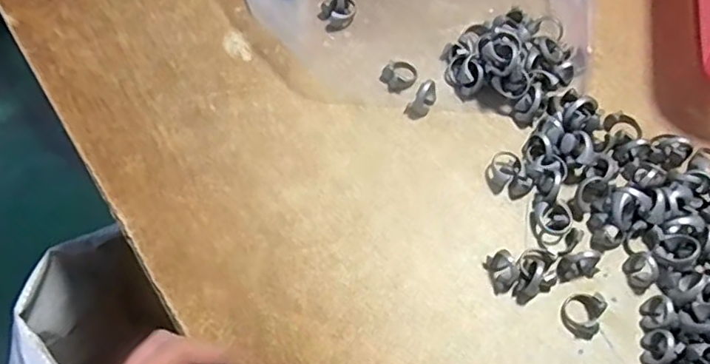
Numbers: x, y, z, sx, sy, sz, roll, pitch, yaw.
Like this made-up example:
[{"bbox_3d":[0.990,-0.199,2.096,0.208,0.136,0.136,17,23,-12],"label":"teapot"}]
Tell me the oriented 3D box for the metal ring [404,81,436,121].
[{"bbox_3d":[0.049,-0.061,0.421,0.014,0.022,0.027,34,68,13],"label":"metal ring"}]

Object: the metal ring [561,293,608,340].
[{"bbox_3d":[0.140,0.080,0.361,0.022,0.013,0.026,22,66,8],"label":"metal ring"}]

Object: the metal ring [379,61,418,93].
[{"bbox_3d":[0.034,-0.080,0.437,0.027,0.012,0.022,-37,72,-17],"label":"metal ring"}]

